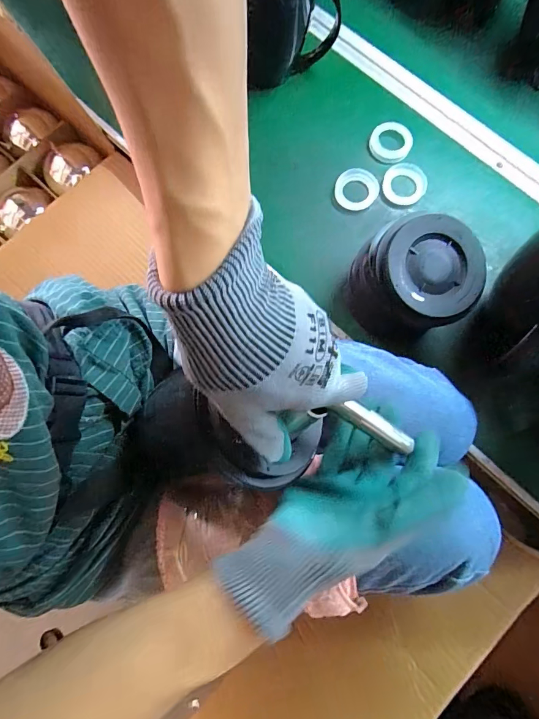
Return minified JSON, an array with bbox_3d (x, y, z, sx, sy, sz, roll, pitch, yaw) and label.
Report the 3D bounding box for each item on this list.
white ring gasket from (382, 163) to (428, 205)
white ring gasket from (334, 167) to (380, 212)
[{"bbox_3d":[0.190,-0.247,0.546,0.061,0.014,0.061,0,78,0],"label":"white ring gasket"},{"bbox_3d":[0.121,-0.236,0.542,0.058,0.013,0.055,0,78,0],"label":"white ring gasket"}]

